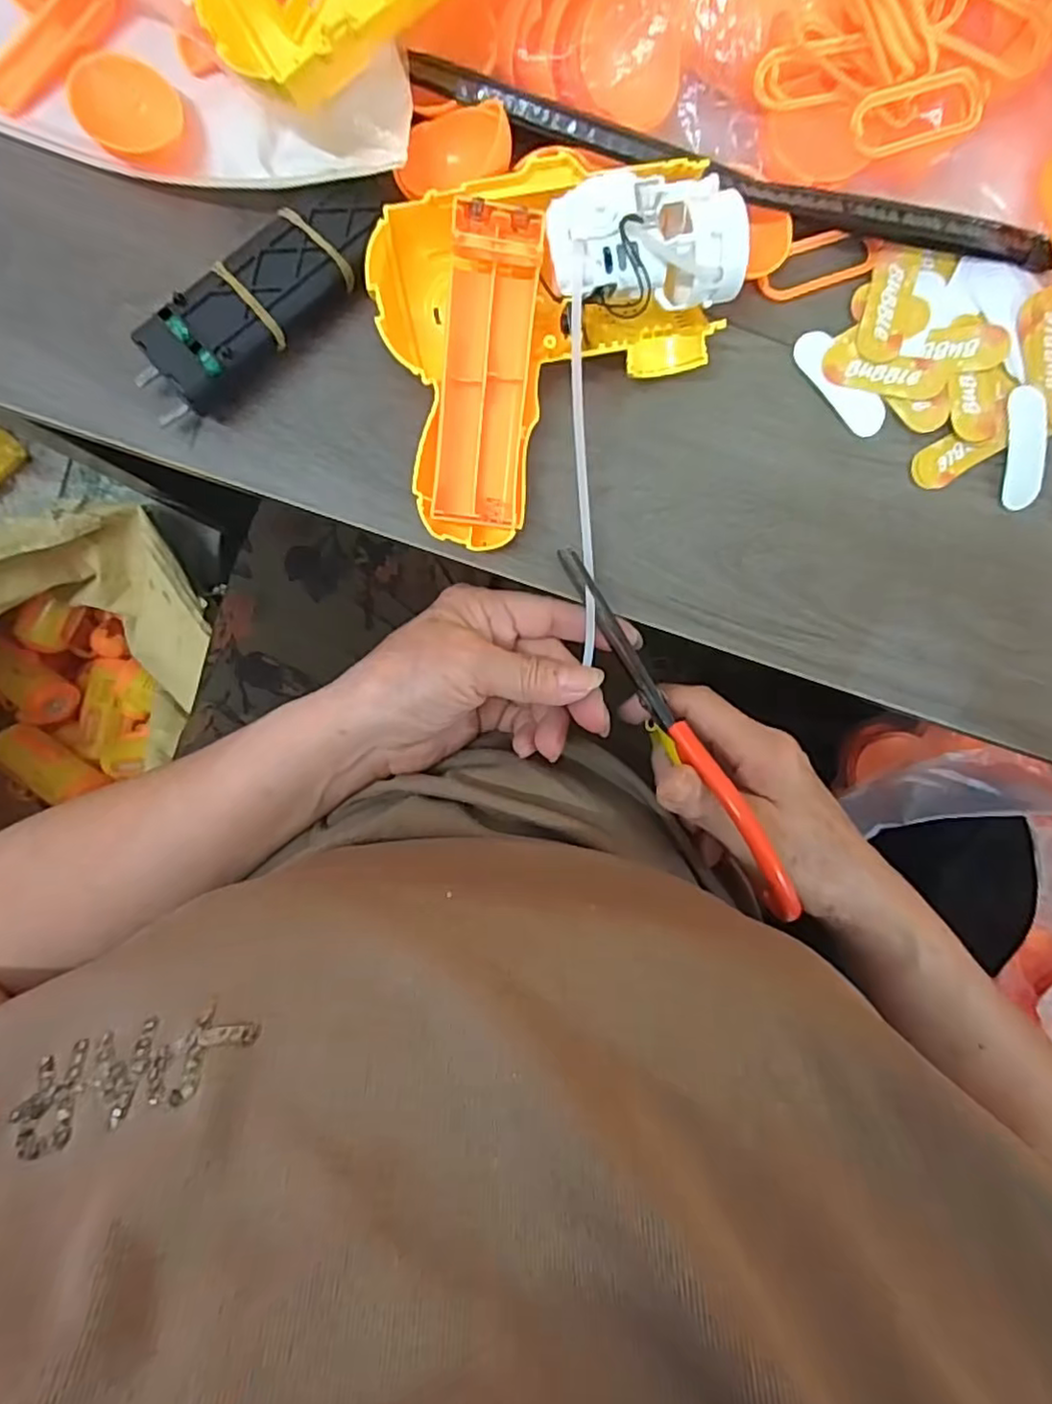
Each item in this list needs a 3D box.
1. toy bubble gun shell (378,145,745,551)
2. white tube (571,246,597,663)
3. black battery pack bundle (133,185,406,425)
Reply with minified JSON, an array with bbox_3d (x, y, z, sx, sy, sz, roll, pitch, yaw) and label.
[{"bbox_3d":[0.015,-0.134,0.255,0.130,0.042,0.122,-12,98,-2],"label":"toy bubble gun shell"},{"bbox_3d":[0.023,-0.092,0.261,0.007,0.006,0.154,-5,108,-3],"label":"white tube"},{"bbox_3d":[-0.096,-0.156,0.253,0.120,0.023,0.035,-42,98,2],"label":"black battery pack bundle"}]

